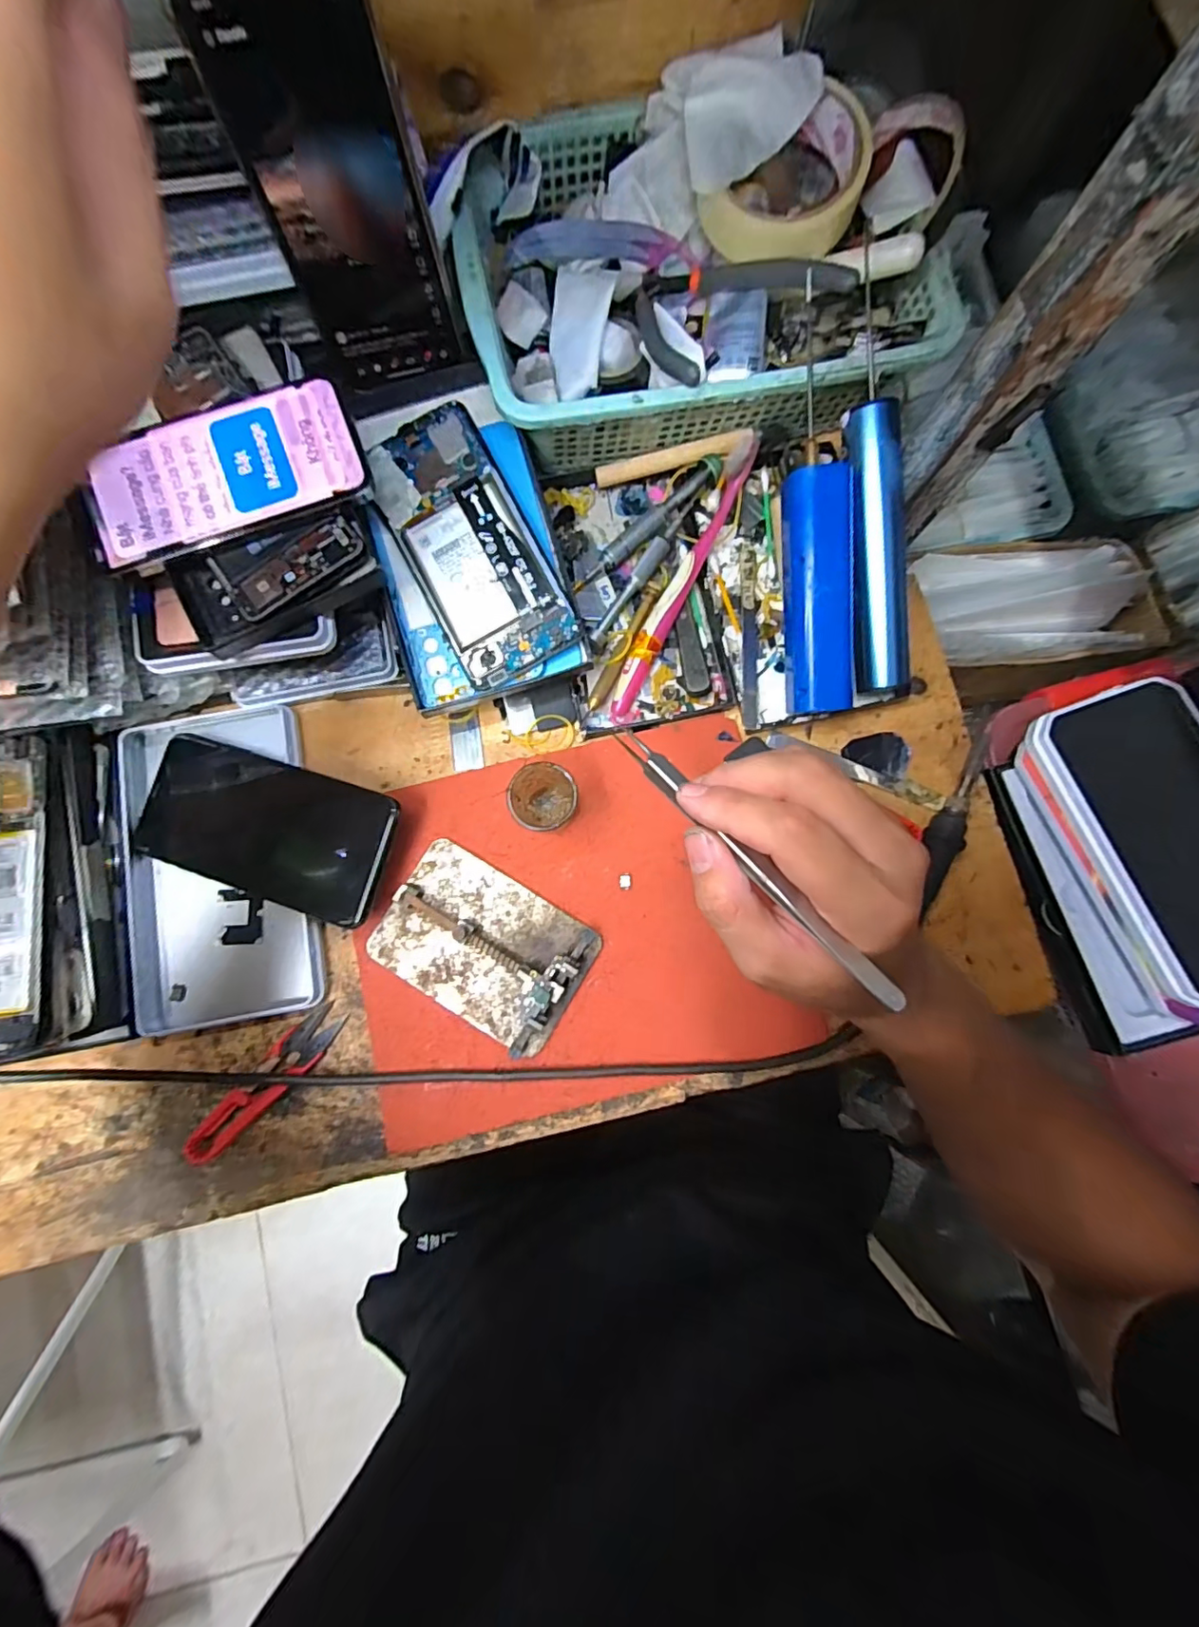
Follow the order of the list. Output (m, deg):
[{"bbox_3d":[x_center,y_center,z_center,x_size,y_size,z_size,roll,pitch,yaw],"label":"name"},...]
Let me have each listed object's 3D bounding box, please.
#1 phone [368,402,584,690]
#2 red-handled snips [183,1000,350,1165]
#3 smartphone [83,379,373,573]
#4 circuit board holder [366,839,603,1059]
[{"bbox_3d":[-0.074,-0.152,0.316,0.068,0.006,0.152,-28,89,5],"label":"phone"},{"bbox_3d":[-0.187,0.151,0.313,0.024,0.010,0.099,44,84,6],"label":"red-handled snips"},{"bbox_3d":[-0.189,-0.173,0.282,0.134,0.006,0.066,-22,88,-5],"label":"smartphone"},{"bbox_3d":[-0.066,0.076,0.321,0.116,0.018,0.079,31,82,5],"label":"circuit board holder"}]

